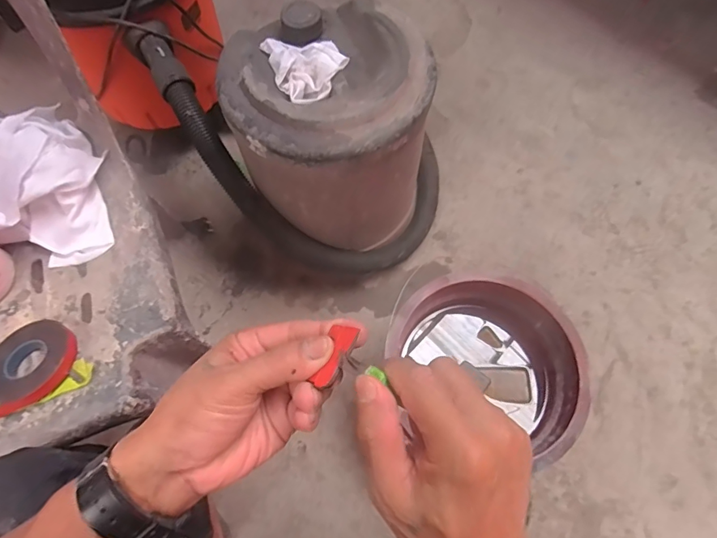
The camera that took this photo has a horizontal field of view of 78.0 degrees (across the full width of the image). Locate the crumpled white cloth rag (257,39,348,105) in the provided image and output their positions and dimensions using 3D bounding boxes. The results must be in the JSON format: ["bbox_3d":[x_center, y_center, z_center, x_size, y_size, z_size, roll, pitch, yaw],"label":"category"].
[{"bbox_3d":[-0.073,-0.283,0.605,0.091,0.029,0.134,-28,70,-11],"label":"crumpled white cloth rag"}]

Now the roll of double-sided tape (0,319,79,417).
[{"bbox_3d":[-0.314,0.091,0.424,0.083,0.013,0.092,-14,53,3],"label":"roll of double-sided tape"}]

